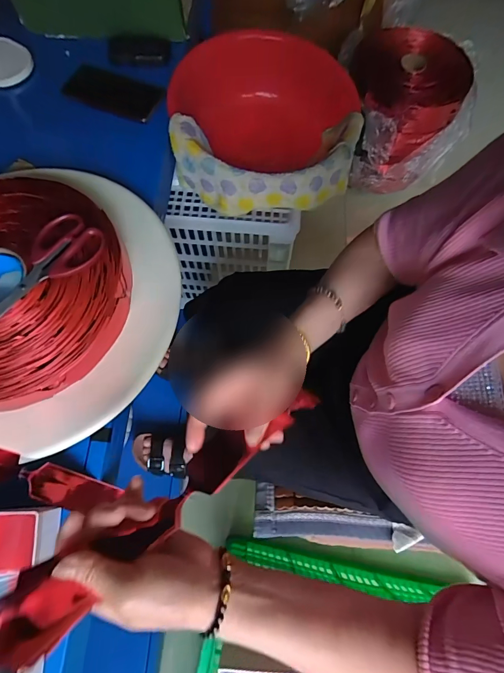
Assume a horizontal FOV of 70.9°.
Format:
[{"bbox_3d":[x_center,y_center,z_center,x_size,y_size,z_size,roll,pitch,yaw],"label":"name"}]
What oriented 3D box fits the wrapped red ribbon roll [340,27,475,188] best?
[{"bbox_3d":[0.463,-0.752,1.178,0.368,0.302,0.418,-20,73,-8],"label":"wrapped red ribbon roll"}]

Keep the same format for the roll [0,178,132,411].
[{"bbox_3d":[-0.303,-0.057,0.435,0.294,0.051,0.288,0,71,-1],"label":"roll"}]

